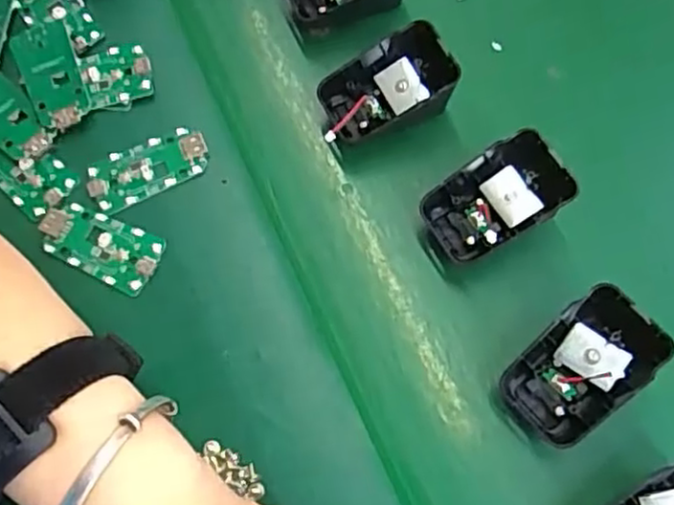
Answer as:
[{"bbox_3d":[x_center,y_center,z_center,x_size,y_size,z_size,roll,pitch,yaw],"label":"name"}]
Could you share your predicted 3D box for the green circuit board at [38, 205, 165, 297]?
[{"bbox_3d":[-0.122,-0.004,0.349,0.065,0.005,0.032,25,71,10],"label":"green circuit board"}]

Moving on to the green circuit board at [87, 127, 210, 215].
[{"bbox_3d":[-0.100,-0.046,0.361,0.064,0.007,0.031,-24,71,-8],"label":"green circuit board"}]

